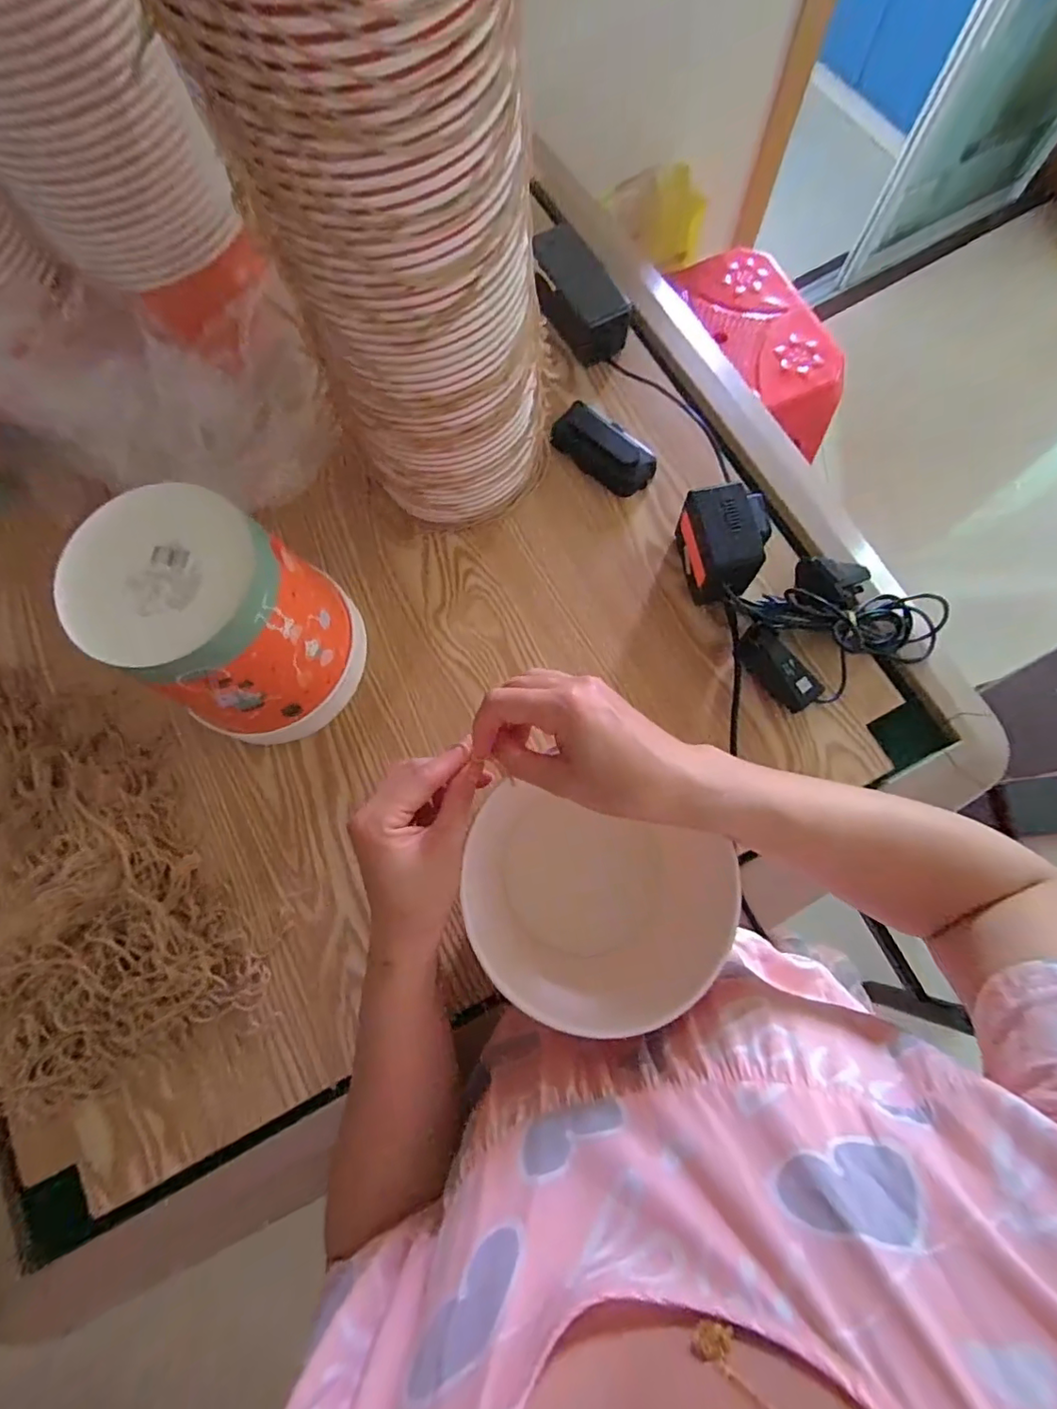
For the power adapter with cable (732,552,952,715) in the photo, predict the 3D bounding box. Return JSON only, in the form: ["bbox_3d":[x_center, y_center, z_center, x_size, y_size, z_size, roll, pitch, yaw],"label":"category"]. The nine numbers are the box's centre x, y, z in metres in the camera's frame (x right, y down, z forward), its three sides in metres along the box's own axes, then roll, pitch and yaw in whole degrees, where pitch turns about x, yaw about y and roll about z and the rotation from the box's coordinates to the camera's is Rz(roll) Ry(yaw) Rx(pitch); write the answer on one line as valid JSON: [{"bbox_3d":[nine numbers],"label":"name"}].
[{"bbox_3d":[0.269,-0.074,0.464,0.182,0.055,0.114,-25,75,-5],"label":"power adapter with cable"}]

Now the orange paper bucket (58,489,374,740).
[{"bbox_3d":[-0.221,-0.055,0.416,0.138,0.164,0.143,20,77,7],"label":"orange paper bucket"}]

